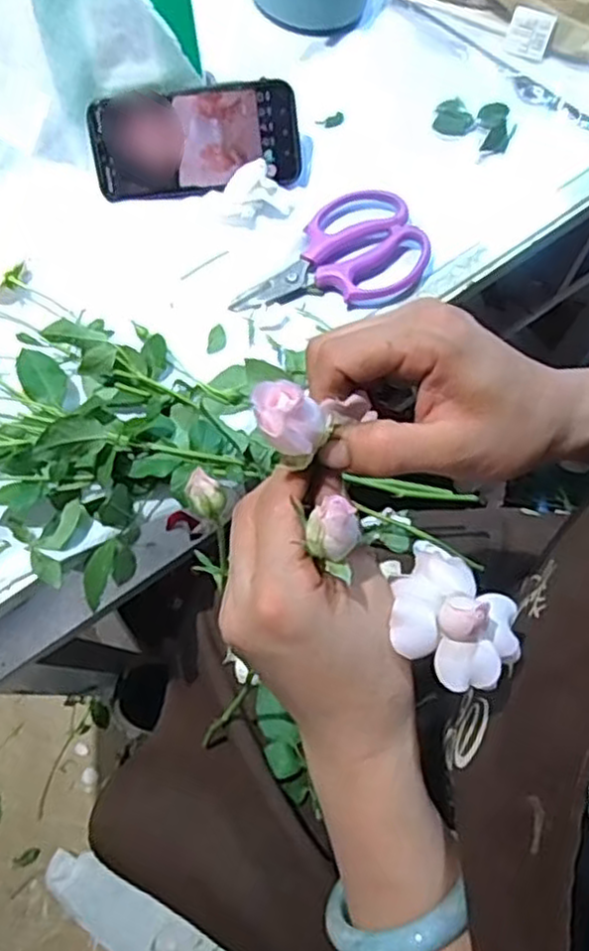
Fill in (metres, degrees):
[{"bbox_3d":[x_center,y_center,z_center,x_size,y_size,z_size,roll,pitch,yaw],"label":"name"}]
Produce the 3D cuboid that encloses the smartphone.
[{"bbox_3d":[-0.078,-0.262,0.562,0.158,0.009,0.074,-6,112,-1],"label":"smartphone"}]

